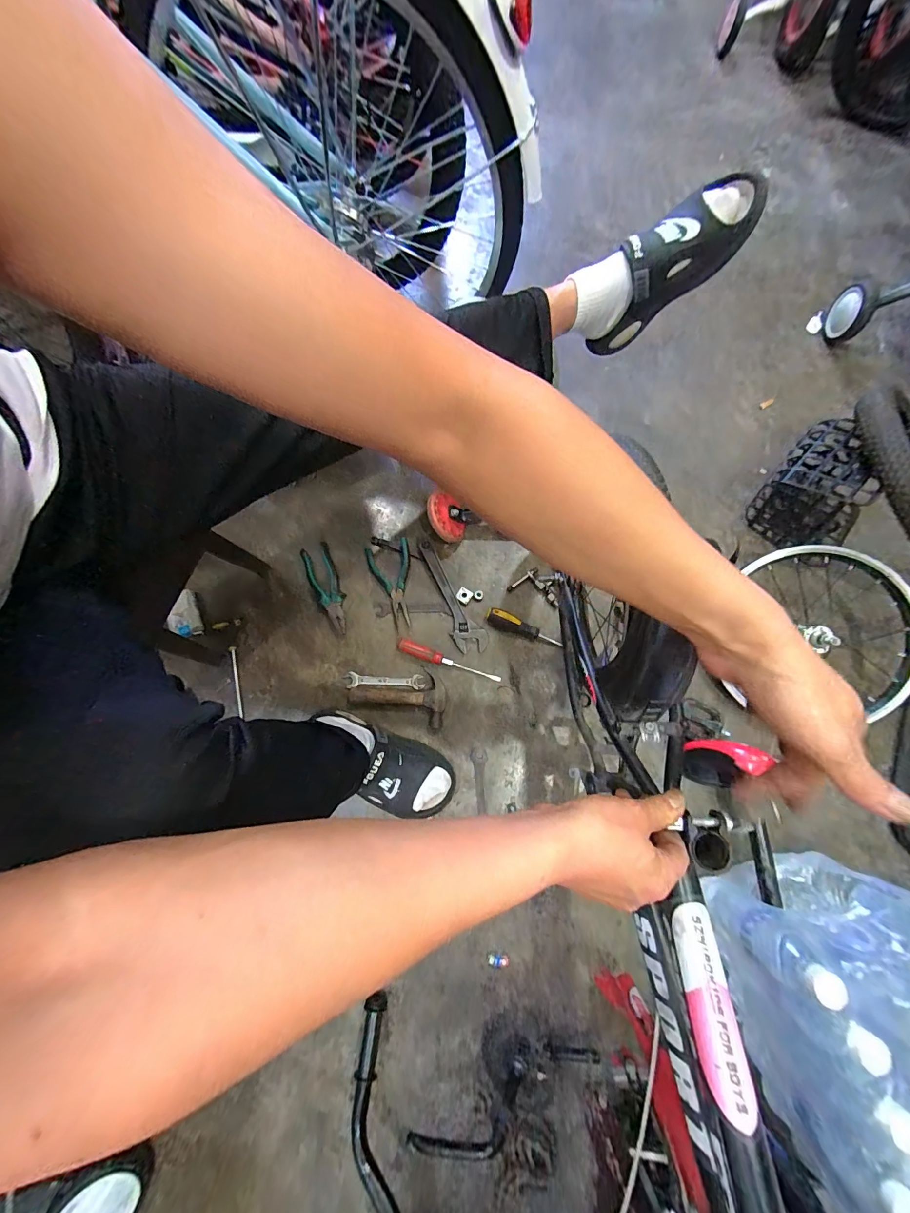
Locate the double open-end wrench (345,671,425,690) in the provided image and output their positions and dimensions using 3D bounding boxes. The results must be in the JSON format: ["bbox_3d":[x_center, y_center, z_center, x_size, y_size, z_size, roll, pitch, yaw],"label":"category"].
[{"bbox_3d":[-0.131,0.140,0.721,0.143,0.007,0.028,1,74,2],"label":"double open-end wrench"}]

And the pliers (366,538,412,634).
[{"bbox_3d":[-0.116,-0.046,0.764,0.088,0.029,0.178,-18,74,-3],"label":"pliers"}]

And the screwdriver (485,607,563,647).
[{"bbox_3d":[0.130,0.045,0.732,0.151,0.026,0.032,24,76,8],"label":"screwdriver"}]

